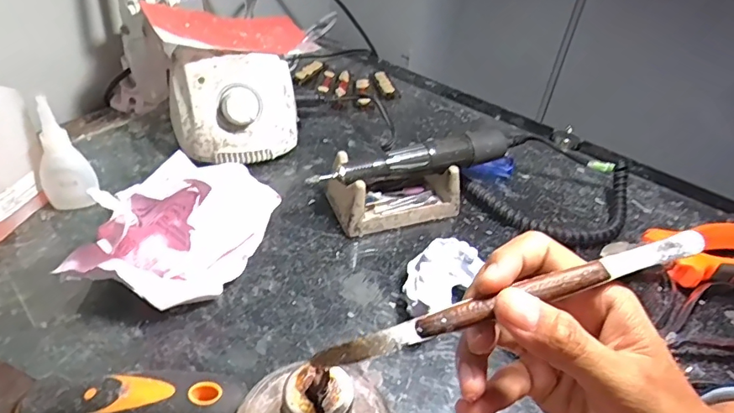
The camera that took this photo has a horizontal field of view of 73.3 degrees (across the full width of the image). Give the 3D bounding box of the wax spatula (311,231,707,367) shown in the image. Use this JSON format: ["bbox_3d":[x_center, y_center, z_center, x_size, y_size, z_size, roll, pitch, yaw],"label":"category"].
[{"bbox_3d":[0.063,0.036,0.199,0.169,0.006,0.009,-15,43,-10],"label":"wax spatula"}]

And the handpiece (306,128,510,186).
[{"bbox_3d":[0.040,-0.036,0.391,0.165,0.030,0.020,-12,43,-21],"label":"handpiece"}]

